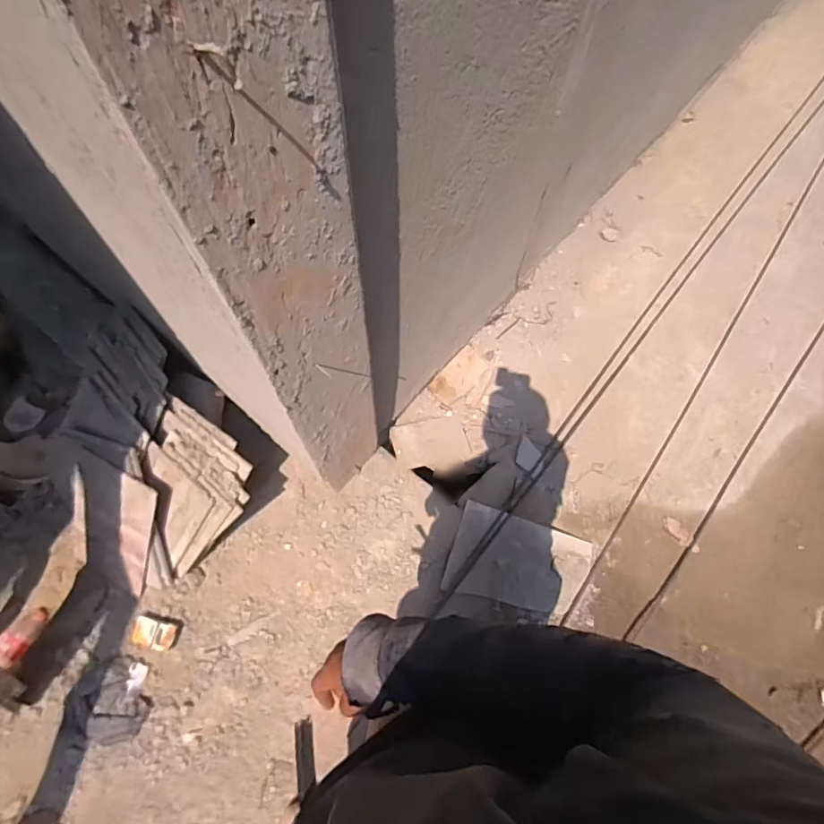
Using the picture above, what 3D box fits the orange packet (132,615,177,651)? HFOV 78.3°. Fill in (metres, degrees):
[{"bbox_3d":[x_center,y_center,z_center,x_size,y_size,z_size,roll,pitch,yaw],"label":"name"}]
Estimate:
[{"bbox_3d":[-0.634,0.544,1.240,0.099,0.010,0.060,14,67,4],"label":"orange packet"}]

